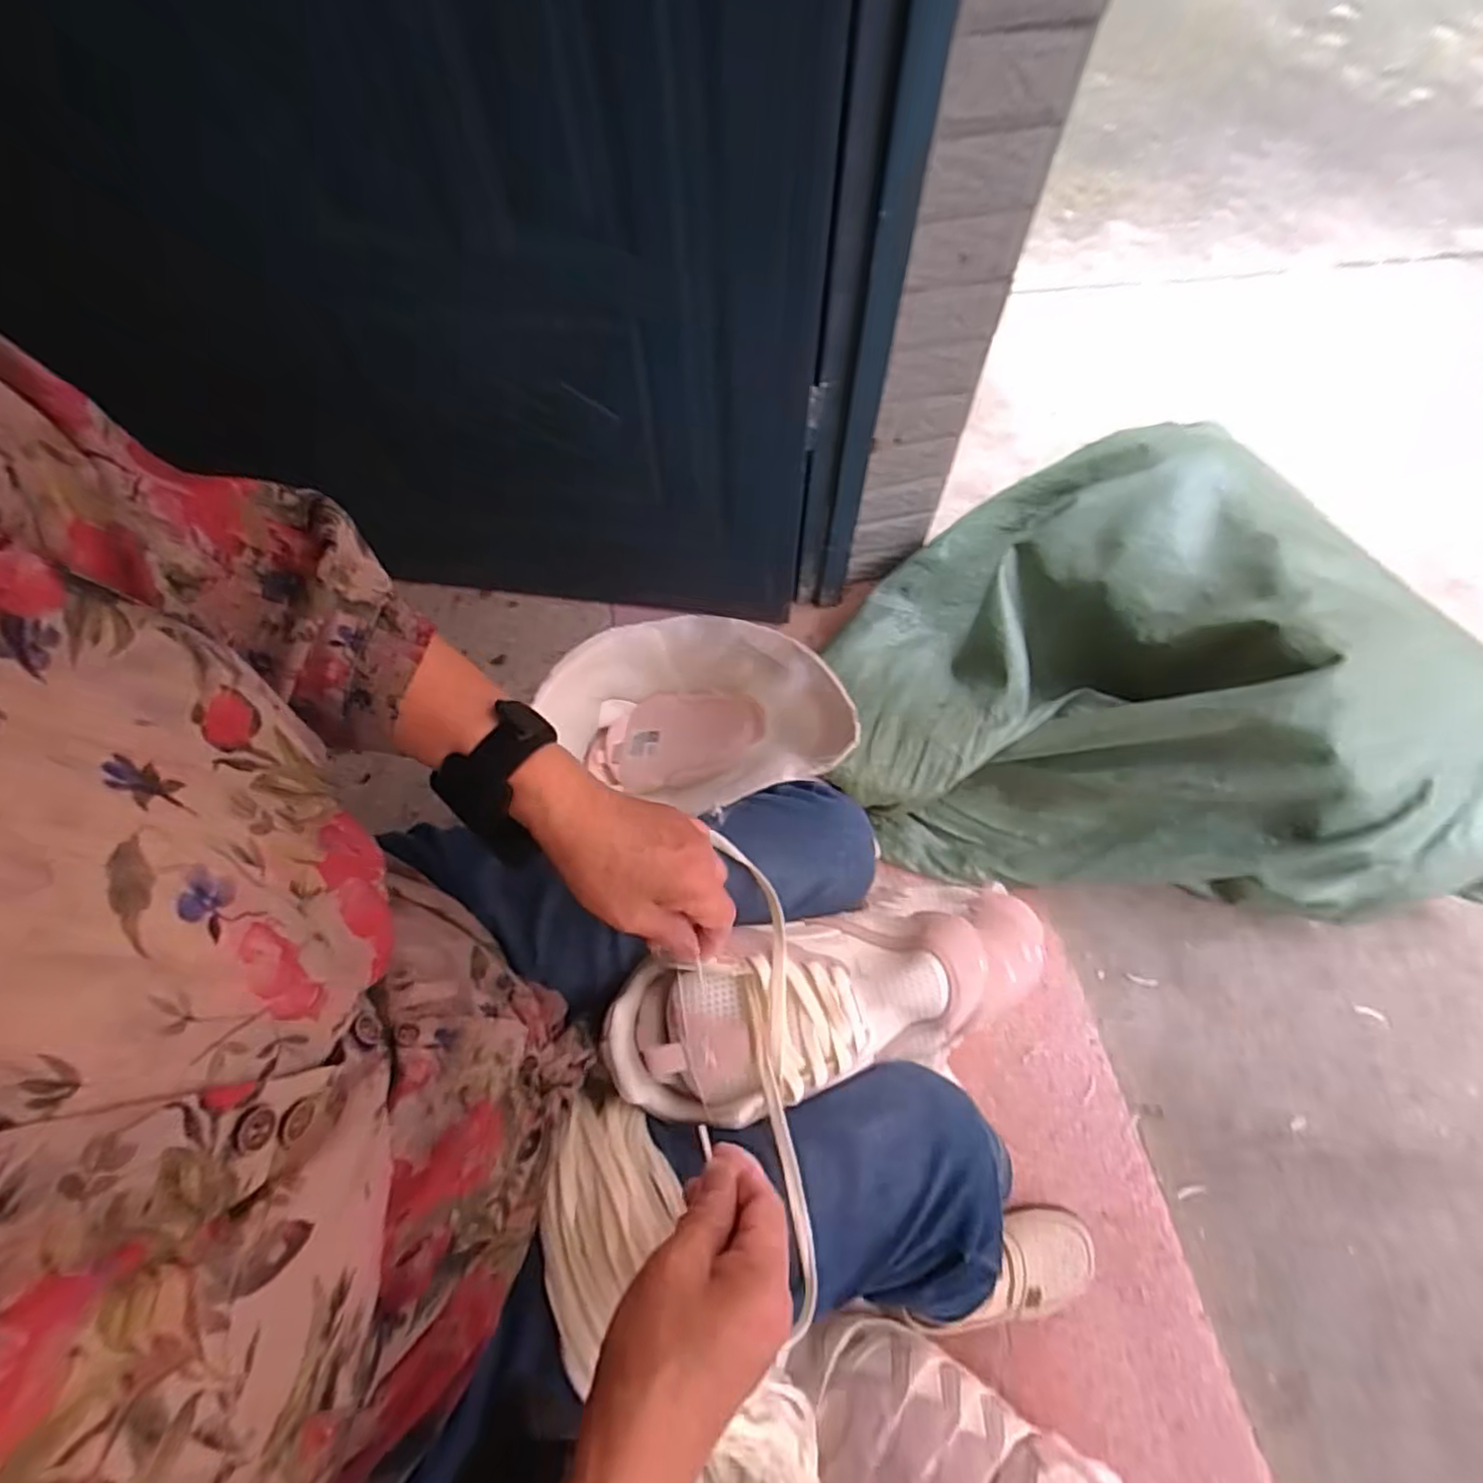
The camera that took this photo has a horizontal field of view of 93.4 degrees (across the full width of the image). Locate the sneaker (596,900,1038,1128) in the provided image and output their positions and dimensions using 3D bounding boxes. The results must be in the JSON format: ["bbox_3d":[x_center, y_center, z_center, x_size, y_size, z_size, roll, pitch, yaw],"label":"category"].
[{"bbox_3d":[0.072,0.160,0.437,0.302,0.088,0.102,-10,64,-14],"label":"sneaker"}]

